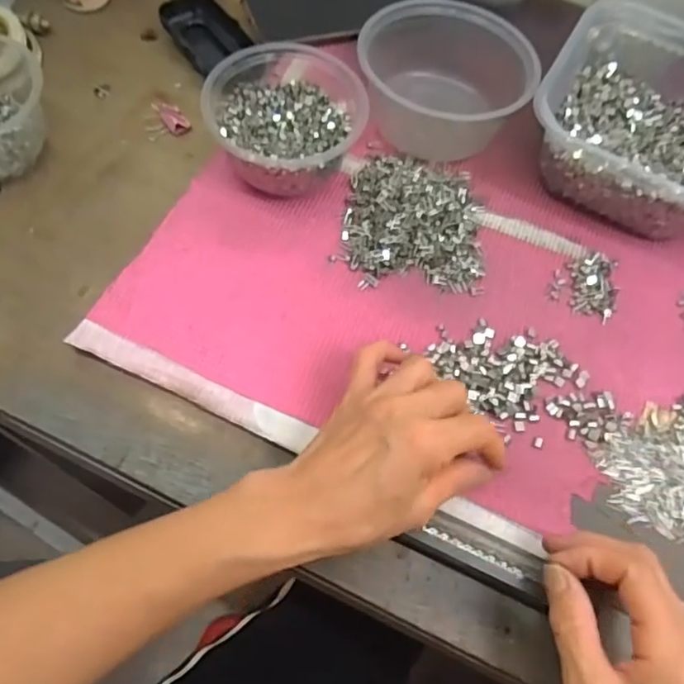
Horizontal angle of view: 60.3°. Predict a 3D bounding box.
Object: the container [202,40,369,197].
[{"bbox_3d":[-0.044,-0.168,0.448,0.109,0.060,0.114,2,64,-4],"label":"container"}]

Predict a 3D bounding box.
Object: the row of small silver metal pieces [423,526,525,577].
[{"bbox_3d":[0.075,0.120,0.338,0.059,0.007,0.005,24,70,7],"label":"row of small silver metal pieces"}]

